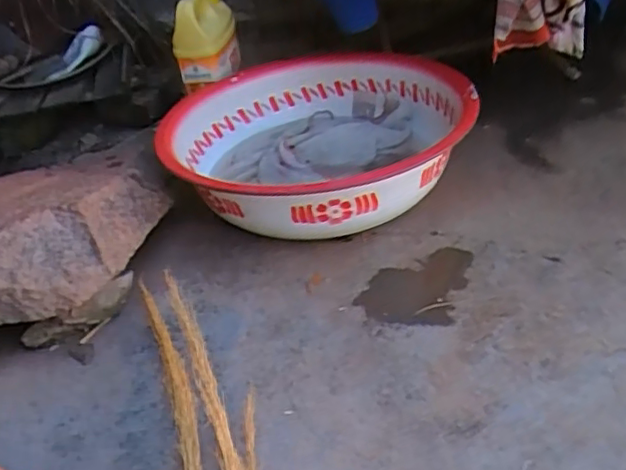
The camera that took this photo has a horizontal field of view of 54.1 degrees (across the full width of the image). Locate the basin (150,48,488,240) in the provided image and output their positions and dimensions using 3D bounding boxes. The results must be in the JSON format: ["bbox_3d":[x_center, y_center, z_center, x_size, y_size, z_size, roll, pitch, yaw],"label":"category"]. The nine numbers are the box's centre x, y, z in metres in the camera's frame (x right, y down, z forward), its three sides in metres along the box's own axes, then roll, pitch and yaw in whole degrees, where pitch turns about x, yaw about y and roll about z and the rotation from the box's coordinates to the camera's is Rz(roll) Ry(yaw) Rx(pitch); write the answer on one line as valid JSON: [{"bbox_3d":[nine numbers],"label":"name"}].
[{"bbox_3d":[0.014,-0.109,0.801,0.374,0.135,0.376,-5,34,3],"label":"basin"}]

